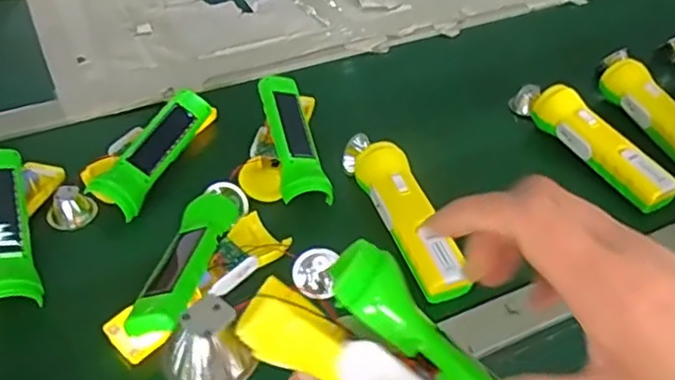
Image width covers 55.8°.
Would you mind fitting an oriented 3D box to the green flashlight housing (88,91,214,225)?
[{"bbox_3d":[-0.186,-0.041,0.648,0.049,0.036,0.173,13,43,13],"label":"green flashlight housing"}]

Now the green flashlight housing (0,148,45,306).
[{"bbox_3d":[-0.292,0.029,0.555,0.046,0.023,0.156,-12,60,-17],"label":"green flashlight housing"}]

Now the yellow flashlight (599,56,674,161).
[{"bbox_3d":[0.359,-0.082,0.710,0.049,0.040,0.184,-11,43,-12],"label":"yellow flashlight"}]

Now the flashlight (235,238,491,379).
[{"bbox_3d":[0.043,0.093,0.271,0.175,0.037,0.059,39,49,2],"label":"flashlight"}]

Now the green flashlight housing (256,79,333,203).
[{"bbox_3d":[-0.046,-0.053,0.659,0.047,0.048,0.155,-7,44,-12],"label":"green flashlight housing"}]

